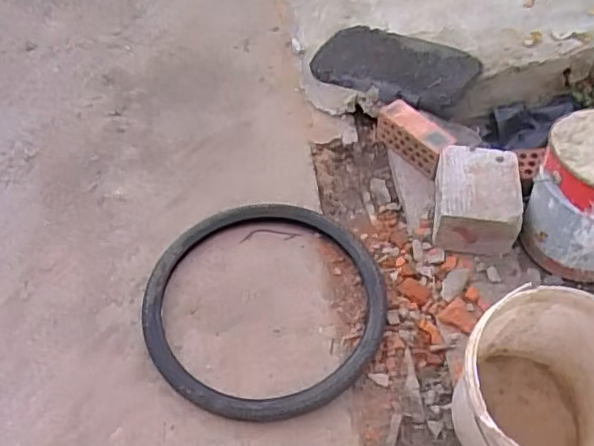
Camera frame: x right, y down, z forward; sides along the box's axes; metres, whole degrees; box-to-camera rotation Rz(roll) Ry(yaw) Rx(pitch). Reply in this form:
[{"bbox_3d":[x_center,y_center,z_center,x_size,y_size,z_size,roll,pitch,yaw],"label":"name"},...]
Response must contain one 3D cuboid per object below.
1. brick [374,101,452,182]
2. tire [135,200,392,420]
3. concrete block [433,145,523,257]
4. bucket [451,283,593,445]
[{"bbox_3d":[0.354,-0.257,1.816,0.092,0.126,0.245,-36,59,-23],"label":"brick"},{"bbox_3d":[-0.080,0.204,1.556,0.607,0.045,0.605,3,53,3],"label":"tire"},{"bbox_3d":[0.490,-0.066,1.652,0.231,0.163,0.258,4,53,5],"label":"concrete block"},{"bbox_3d":[0.461,0.362,1.191,0.334,0.391,0.308,0,53,1],"label":"bucket"}]

